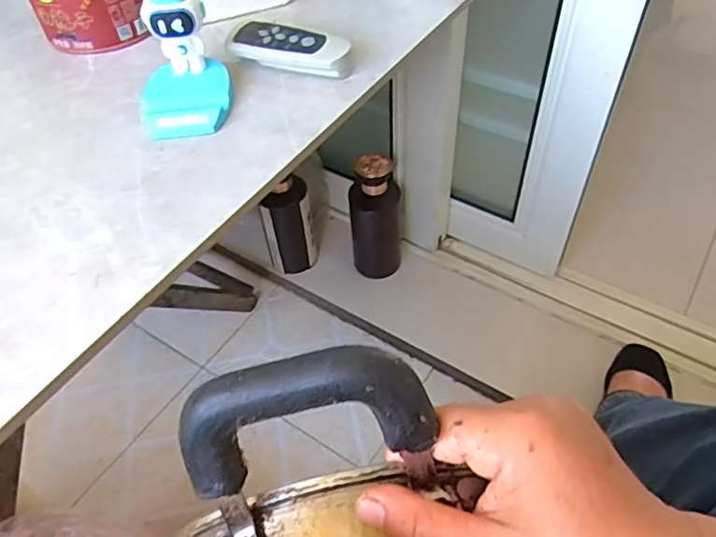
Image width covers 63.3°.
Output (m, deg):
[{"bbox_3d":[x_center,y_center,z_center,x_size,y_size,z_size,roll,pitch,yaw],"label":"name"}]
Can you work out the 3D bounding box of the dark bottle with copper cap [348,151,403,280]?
[{"bbox_3d":[0.030,-0.081,0.912,0.075,0.211,0.075,25,56,22],"label":"dark bottle with copper cap"}]

